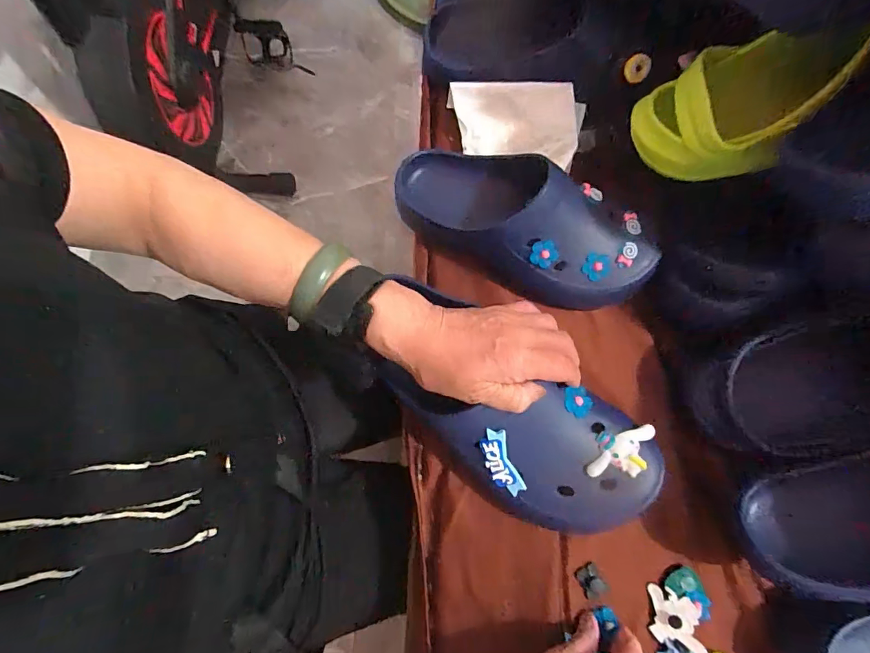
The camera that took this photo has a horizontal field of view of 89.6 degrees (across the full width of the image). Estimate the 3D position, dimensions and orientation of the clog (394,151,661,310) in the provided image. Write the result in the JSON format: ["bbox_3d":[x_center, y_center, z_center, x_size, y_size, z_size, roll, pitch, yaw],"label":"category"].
[{"bbox_3d":[0.078,-0.094,0.407,0.250,0.081,0.095,28,79,6],"label":"clog"}]

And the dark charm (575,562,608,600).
[{"bbox_3d":[0.134,0.219,0.377,0.020,0.004,0.025,-28,79,-6],"label":"dark charm"}]

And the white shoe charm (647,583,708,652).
[{"bbox_3d":[0.204,0.248,0.369,0.037,0.018,0.047,4,77,1],"label":"white shoe charm"}]

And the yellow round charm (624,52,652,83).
[{"bbox_3d":[0.189,-0.242,0.411,0.022,0.024,0.007,24,78,5],"label":"yellow round charm"}]

